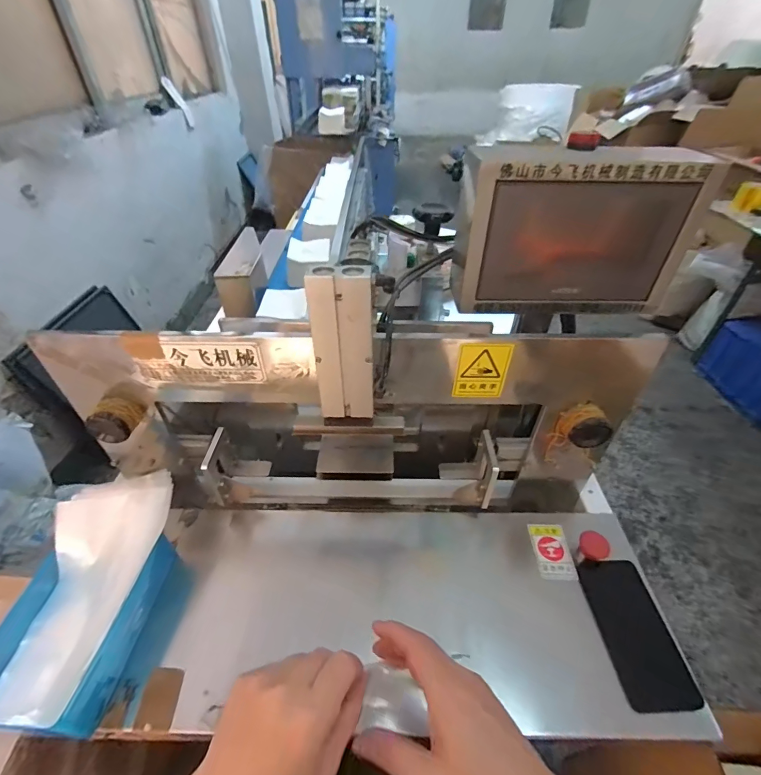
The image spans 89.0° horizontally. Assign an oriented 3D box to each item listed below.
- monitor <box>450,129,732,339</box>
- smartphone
[{"bbox_3d":[0.204,-0.162,0.435,0.239,0.183,0.072,-1,41,0],"label":"monitor"},{"bbox_3d":[0.305,0.290,0.467,0.073,0.010,0.155,-10,44,5],"label":"smartphone"}]

